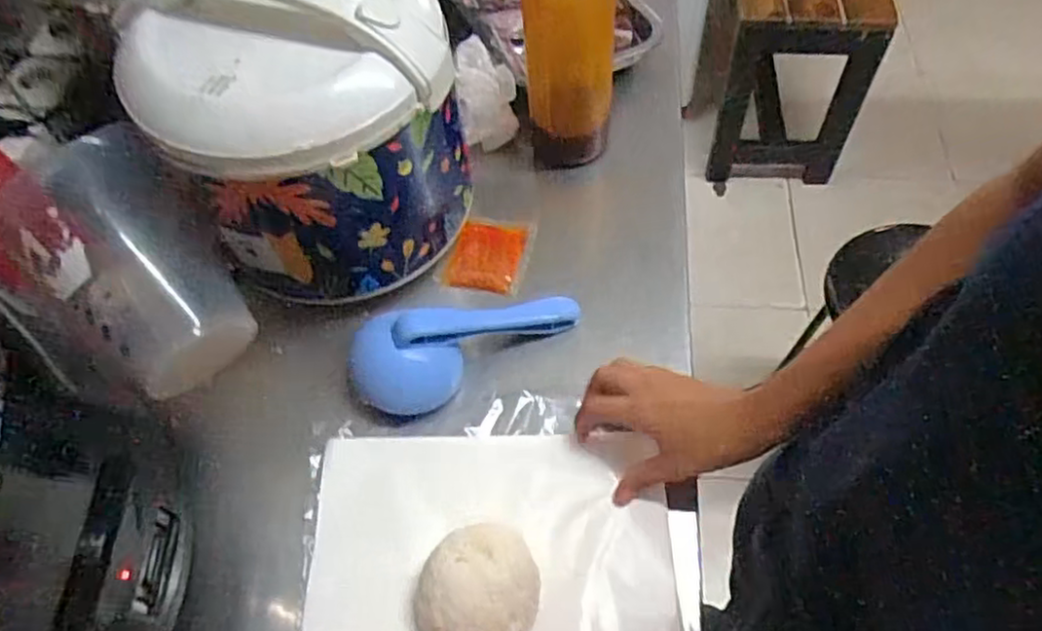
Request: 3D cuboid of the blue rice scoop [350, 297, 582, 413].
[{"bbox_3d":[-0.043,0.026,0.588,0.192,0.061,0.061,-12,57,-3],"label":"blue rice scoop"}]

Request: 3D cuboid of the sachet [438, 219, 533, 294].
[{"bbox_3d":[-0.032,-0.059,0.676,0.070,0.020,0.088,12,59,12],"label":"sachet"}]

